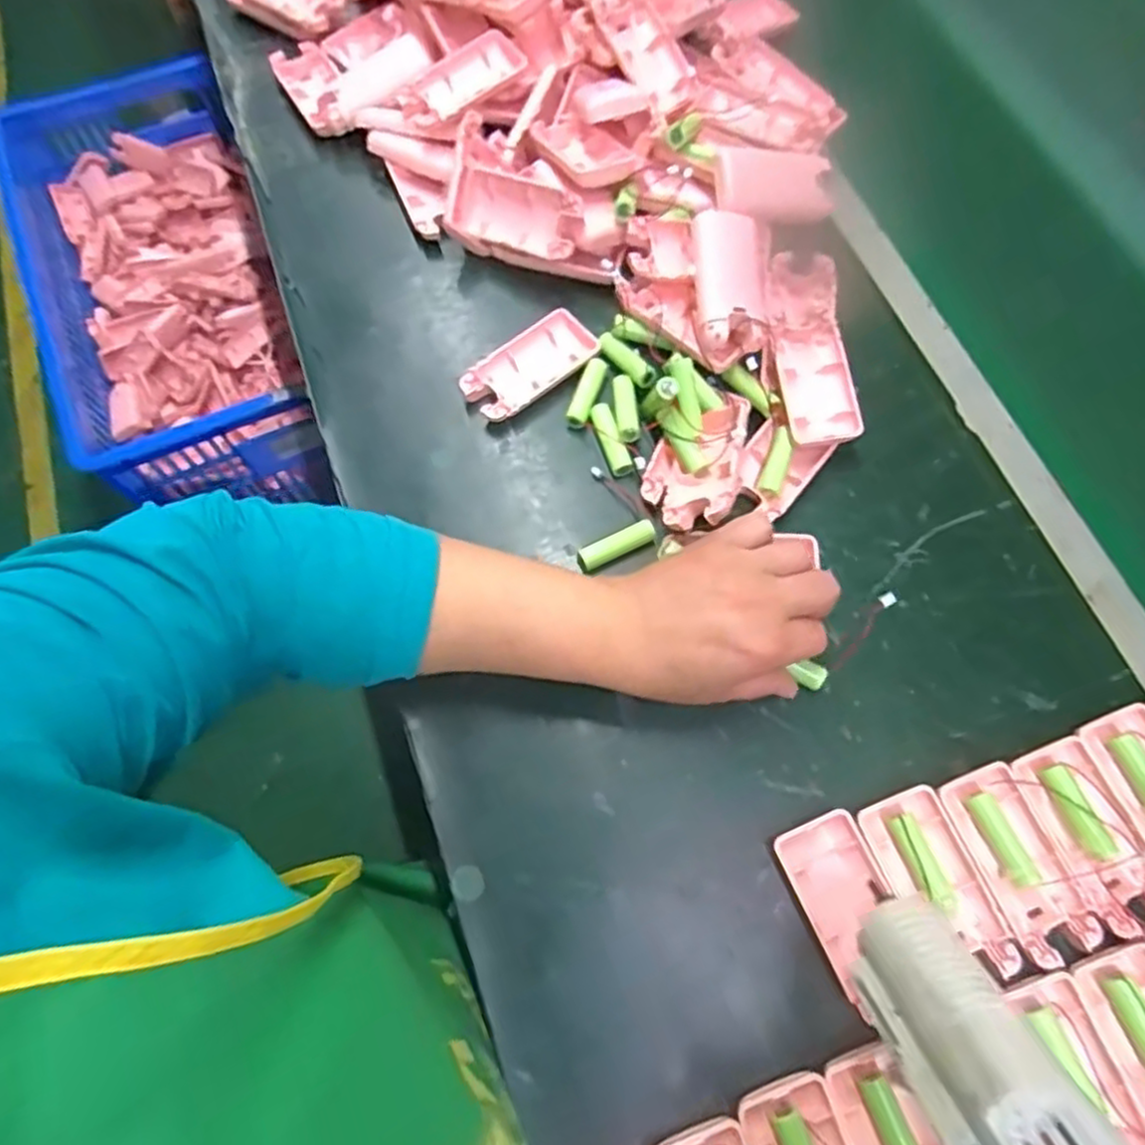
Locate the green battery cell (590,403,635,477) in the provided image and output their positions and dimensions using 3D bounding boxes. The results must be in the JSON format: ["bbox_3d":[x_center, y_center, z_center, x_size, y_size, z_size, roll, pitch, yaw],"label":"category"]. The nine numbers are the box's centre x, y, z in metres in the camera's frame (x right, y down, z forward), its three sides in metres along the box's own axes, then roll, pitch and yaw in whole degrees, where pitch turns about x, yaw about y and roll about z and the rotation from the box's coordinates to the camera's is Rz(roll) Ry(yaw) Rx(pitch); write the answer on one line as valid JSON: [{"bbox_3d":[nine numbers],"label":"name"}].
[{"bbox_3d":[0.025,-0.088,0.463,0.015,0.011,0.052,-17,70,-6],"label":"green battery cell"}]

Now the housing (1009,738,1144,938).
[{"bbox_3d":[0.279,0.138,0.376,0.043,0.015,0.094,-20,71,-8],"label":"housing"}]

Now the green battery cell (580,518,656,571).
[{"bbox_3d":[0.028,-0.017,0.440,0.050,0.014,0.014,-25,71,-9],"label":"green battery cell"}]

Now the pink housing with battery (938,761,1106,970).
[{"bbox_3d":[0.237,0.155,0.378,0.044,0.017,0.096,-20,71,-8],"label":"pink housing with battery"}]

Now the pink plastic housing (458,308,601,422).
[{"bbox_3d":[-0.028,-0.139,0.483,0.093,0.012,0.046,-35,73,-12],"label":"pink plastic housing"}]

